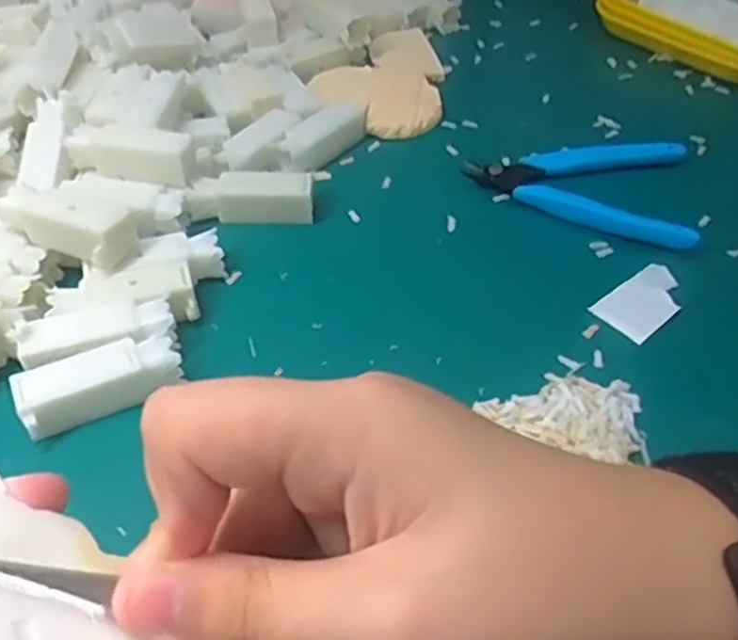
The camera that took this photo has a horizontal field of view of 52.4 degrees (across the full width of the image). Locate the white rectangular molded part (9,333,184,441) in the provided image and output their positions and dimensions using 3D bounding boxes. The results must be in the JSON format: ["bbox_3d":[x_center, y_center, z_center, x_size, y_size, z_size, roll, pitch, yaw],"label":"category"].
[{"bbox_3d":[-0.105,0.026,0.295,0.060,0.018,0.026,-20,48,-19],"label":"white rectangular molded part"}]

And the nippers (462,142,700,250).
[{"bbox_3d":[0.108,-0.070,0.393,0.113,0.017,0.082,7,45,7],"label":"nippers"}]

